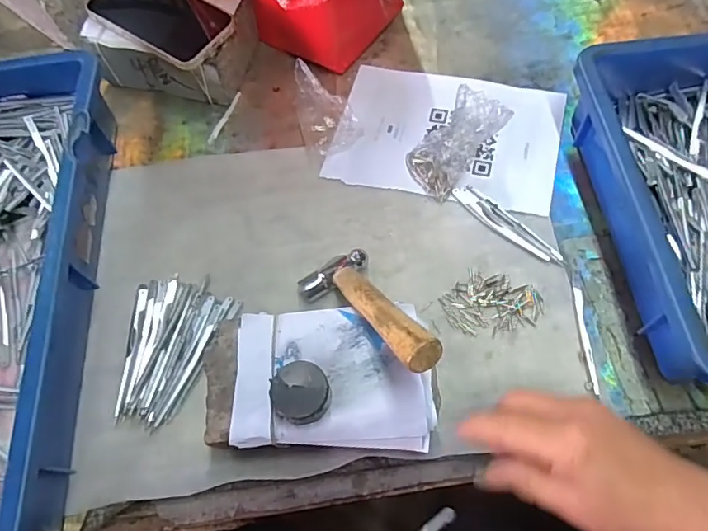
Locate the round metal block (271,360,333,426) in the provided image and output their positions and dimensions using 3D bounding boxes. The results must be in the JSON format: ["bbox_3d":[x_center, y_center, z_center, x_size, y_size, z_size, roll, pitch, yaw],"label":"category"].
[{"bbox_3d":[-0.035,0.086,0.339,0.038,0.022,0.038,-1,66,2],"label":"round metal block"}]

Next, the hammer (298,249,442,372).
[{"bbox_3d":[0.012,0.029,0.357,0.058,0.018,0.152,-33,29,-12],"label":"hammer"}]

